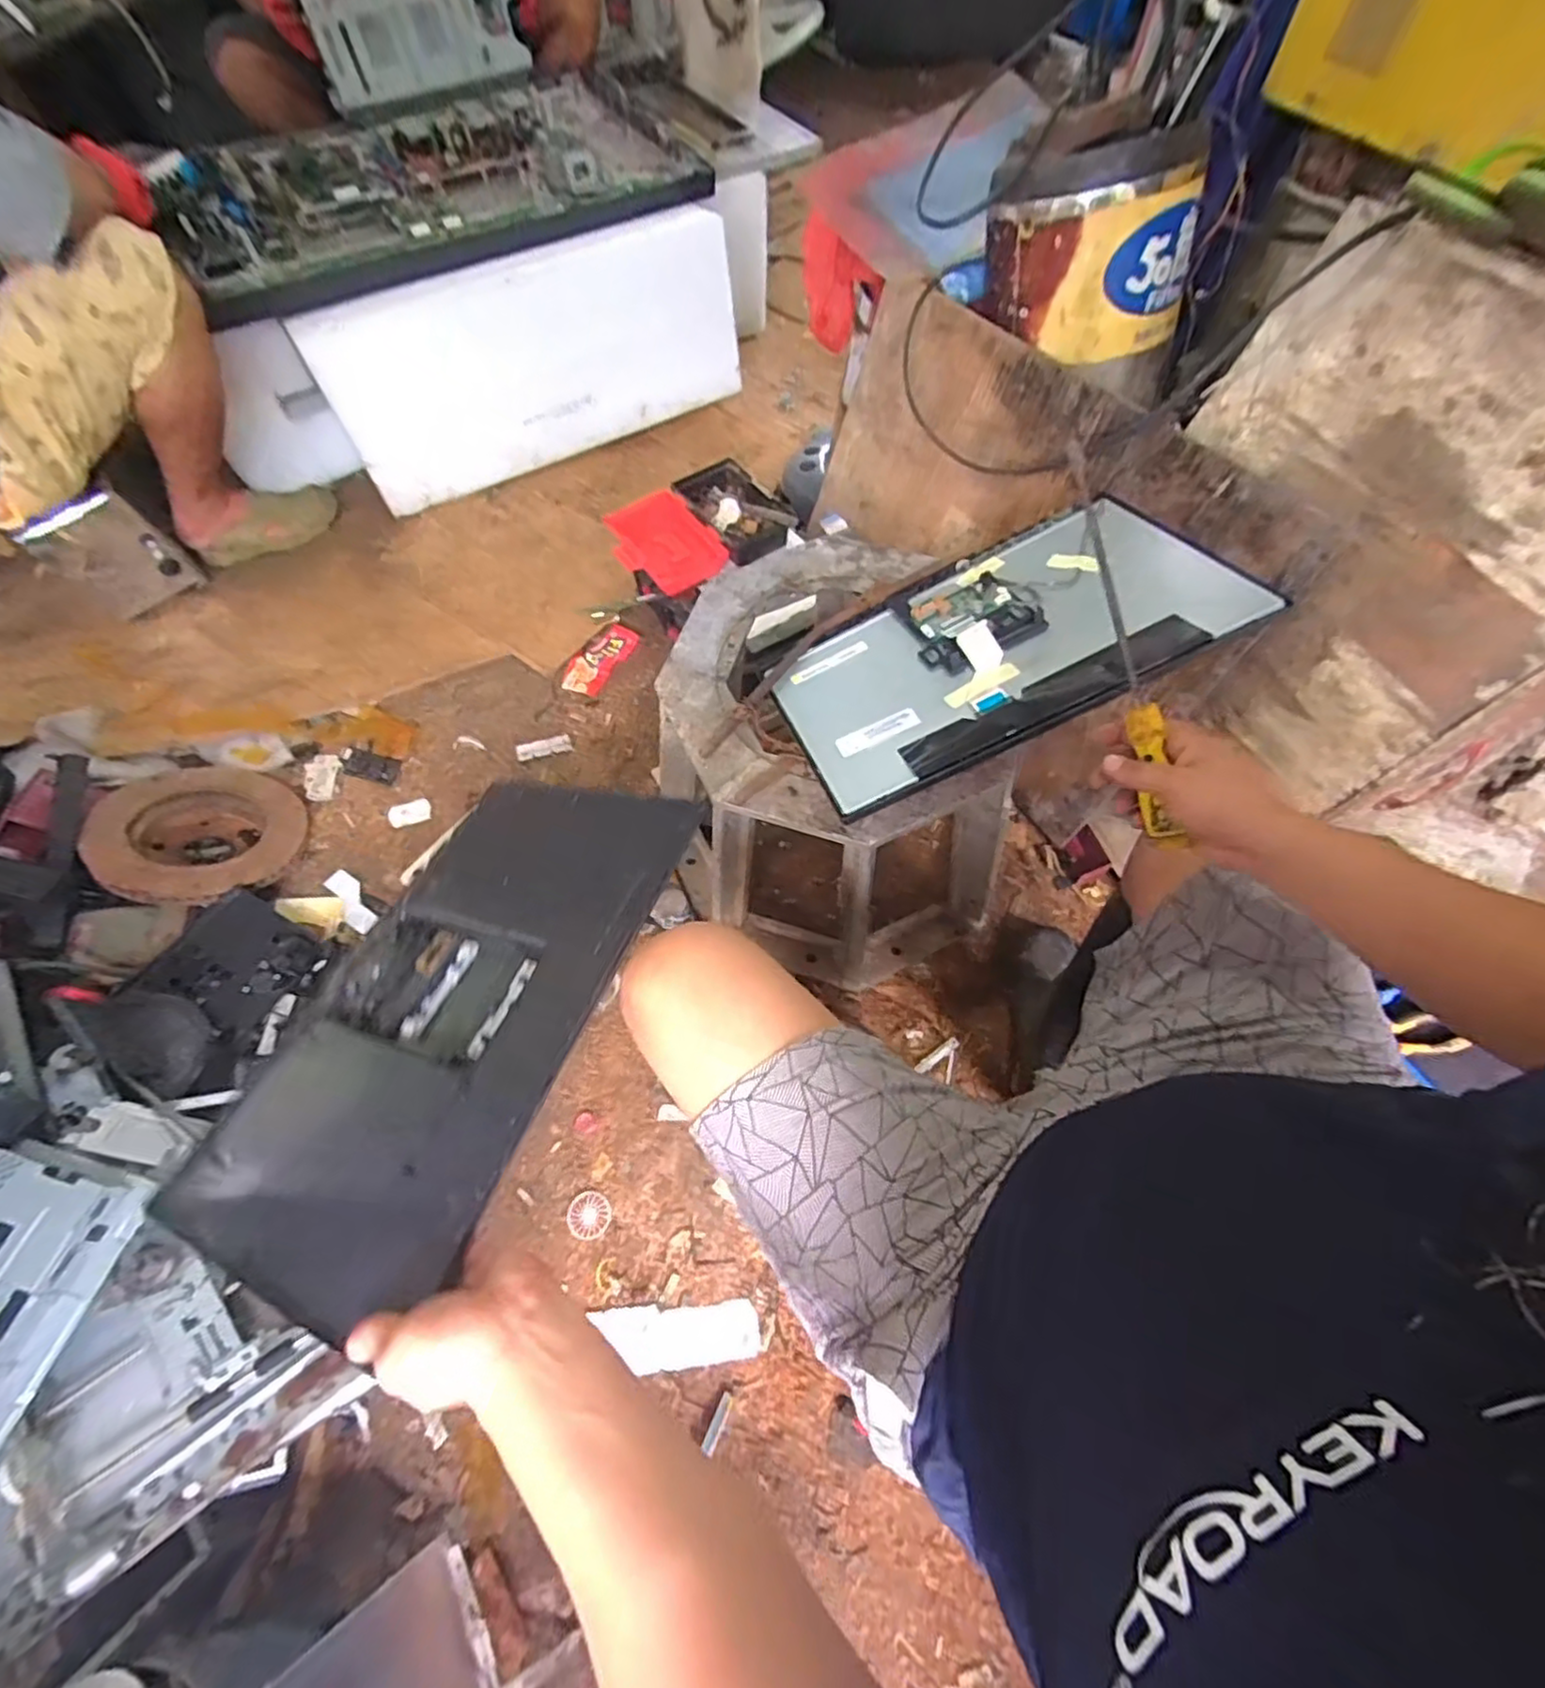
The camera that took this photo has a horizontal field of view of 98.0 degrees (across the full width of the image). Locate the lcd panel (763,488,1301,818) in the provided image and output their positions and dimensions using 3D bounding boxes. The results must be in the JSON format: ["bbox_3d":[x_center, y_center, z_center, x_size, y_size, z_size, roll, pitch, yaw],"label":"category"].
[{"bbox_3d":[0.214,-0.208,0.673,0.424,0.020,0.266,-27,50,3],"label":"lcd panel"}]

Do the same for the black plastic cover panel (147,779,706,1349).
[{"bbox_3d":[-0.250,0.122,0.544,0.262,0.033,0.422,8,56,25],"label":"black plastic cover panel"}]

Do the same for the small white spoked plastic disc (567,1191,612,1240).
[{"bbox_3d":[-0.223,0.452,0.817,0.051,0.005,0.050,0,63,1],"label":"small white spoked plastic disc"}]

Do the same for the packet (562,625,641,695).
[{"bbox_3d":[-0.310,-0.332,1.208,0.069,0.008,0.152,36,79,-5],"label":"packet"}]

